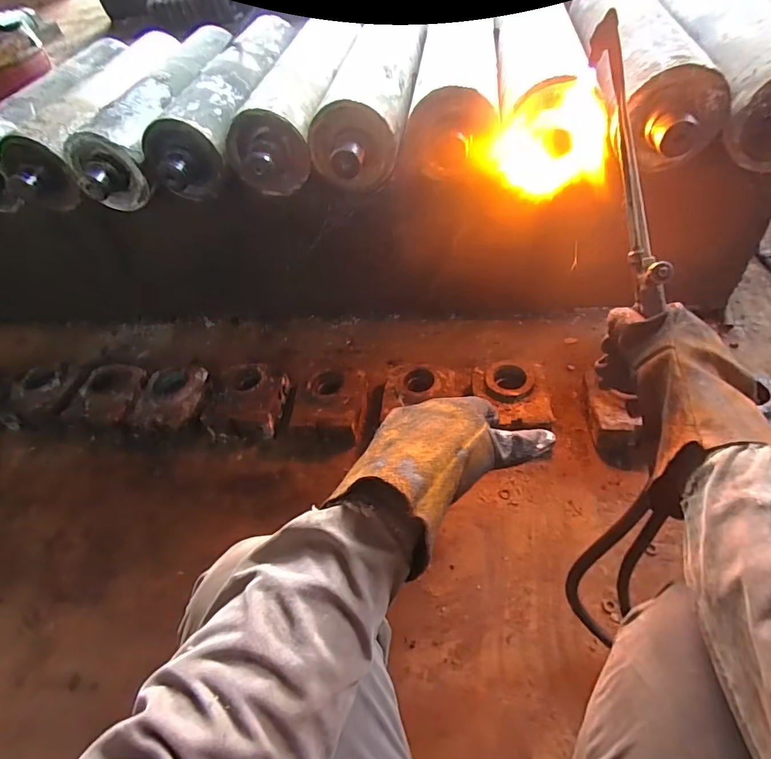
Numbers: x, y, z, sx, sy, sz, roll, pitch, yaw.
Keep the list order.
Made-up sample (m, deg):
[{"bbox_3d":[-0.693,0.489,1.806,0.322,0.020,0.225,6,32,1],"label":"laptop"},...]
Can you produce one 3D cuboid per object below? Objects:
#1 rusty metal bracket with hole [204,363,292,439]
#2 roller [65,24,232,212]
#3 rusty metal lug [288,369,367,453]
[{"bbox_3d":[-0.311,0.047,1.026,0.166,0.066,0.176,1,53,11],"label":"rusty metal bracket with hole"},{"bbox_3d":[-0.452,-0.559,0.953,0.119,0.128,0.573,4,53,13],"label":"roller"},{"bbox_3d":[-0.125,0.067,1.003,0.159,0.077,0.188,-4,54,6],"label":"rusty metal lug"}]

